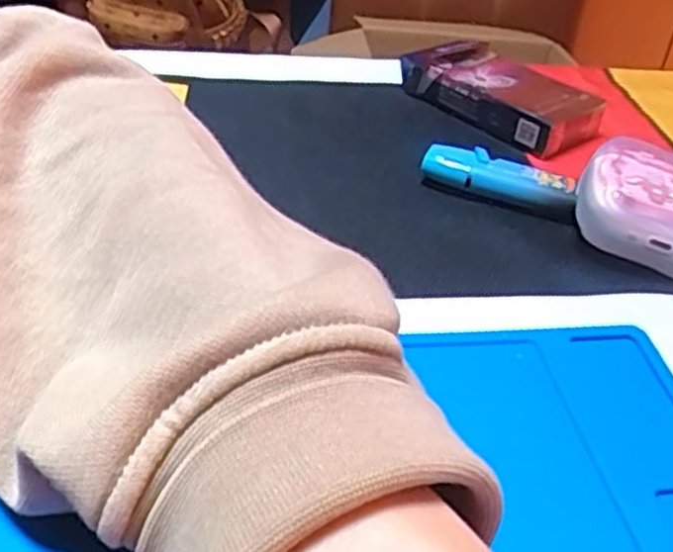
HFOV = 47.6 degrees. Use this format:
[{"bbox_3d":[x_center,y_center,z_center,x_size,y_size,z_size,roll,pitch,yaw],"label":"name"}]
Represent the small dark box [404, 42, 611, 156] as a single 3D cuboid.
[{"bbox_3d":[0.087,-0.102,0.414,0.051,0.024,0.107,-27,47,-35],"label":"small dark box"}]

